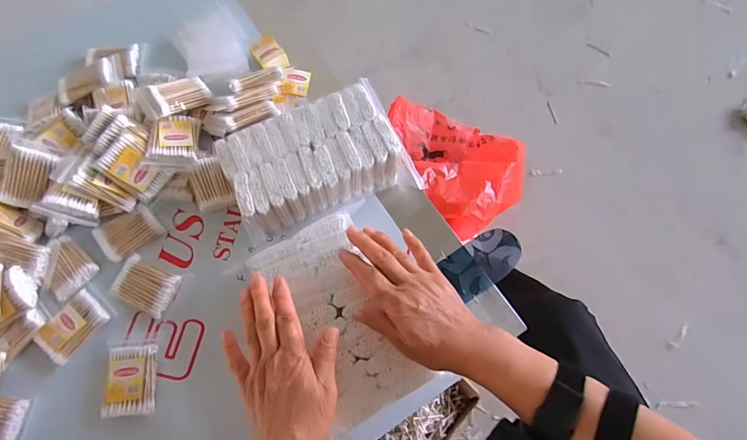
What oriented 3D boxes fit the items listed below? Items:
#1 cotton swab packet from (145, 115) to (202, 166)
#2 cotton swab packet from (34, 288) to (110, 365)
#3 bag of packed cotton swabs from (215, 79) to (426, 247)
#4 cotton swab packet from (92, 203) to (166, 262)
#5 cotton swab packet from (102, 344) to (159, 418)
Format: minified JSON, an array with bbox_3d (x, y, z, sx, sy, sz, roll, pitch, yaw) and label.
[{"bbox_3d":[-0.266,-0.109,0.523,0.060,0.015,0.076,0,63,-18],"label":"cotton swab packet"},{"bbox_3d":[-0.362,0.128,0.471,0.051,0.012,0.074,35,75,13],"label":"cotton swab packet"},{"bbox_3d":[-0.068,-0.068,0.503,0.219,0.076,0.142,-24,72,-6],"label":"bag of packed cotton swabs"},{"bbox_3d":[-0.320,0.014,0.512,0.073,0.018,0.052,-38,74,-11],"label":"cotton swab packet"},{"bbox_3d":[-0.279,0.184,0.451,0.054,0.018,0.074,-6,71,0],"label":"cotton swab packet"}]

